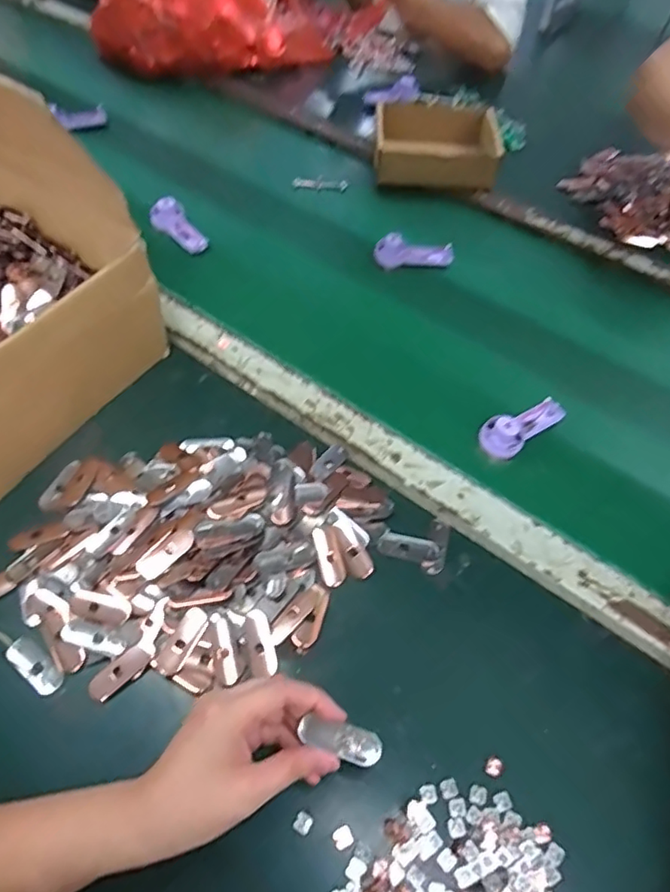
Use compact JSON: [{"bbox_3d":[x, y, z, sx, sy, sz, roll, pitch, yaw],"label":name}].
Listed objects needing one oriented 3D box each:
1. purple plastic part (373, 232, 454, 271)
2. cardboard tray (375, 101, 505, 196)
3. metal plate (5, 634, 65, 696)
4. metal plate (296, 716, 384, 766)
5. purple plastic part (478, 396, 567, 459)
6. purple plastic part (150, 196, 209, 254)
[{"bbox_3d":[0.098,-0.240,0.725,0.096,0.025,0.033,-2,55,-5],"label":"purple plastic part"},{"bbox_3d":[0.142,-0.428,0.842,0.171,0.054,0.149,6,54,1],"label":"cardboard tray"},{"bbox_3d":[-0.220,0.161,0.433,0.051,0.004,0.023,36,60,20],"label":"metal plate"},{"bbox_3d":[0.004,0.178,0.355,0.048,0.008,0.019,14,55,5],"label":"metal plate"},{"bbox_3d":[0.185,-0.022,0.574,0.096,0.025,0.037,-29,61,-22],"label":"purple plastic part"},{"bbox_3d":[-0.190,-0.270,0.729,0.036,0.030,0.087,-39,77,-26],"label":"purple plastic part"}]

